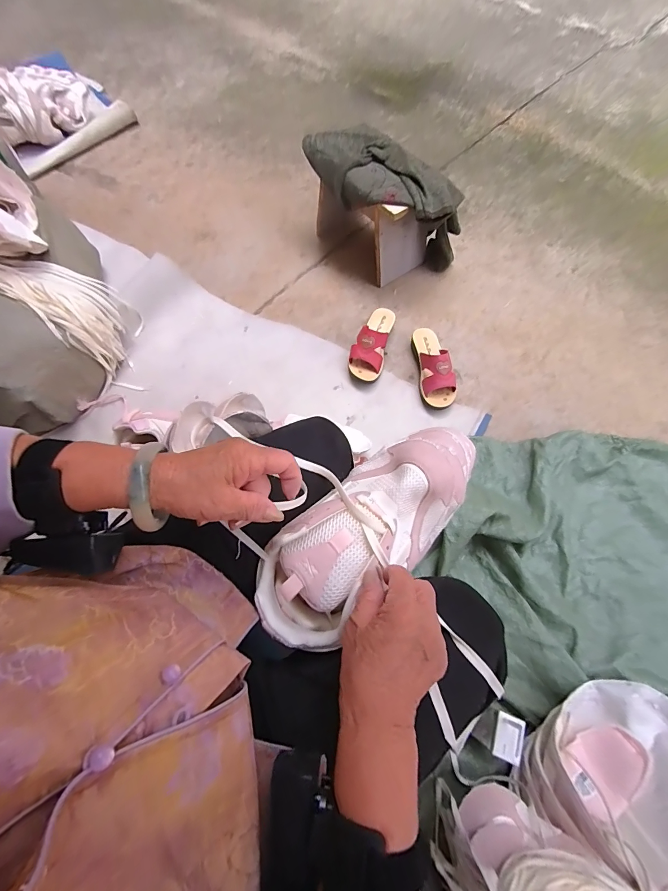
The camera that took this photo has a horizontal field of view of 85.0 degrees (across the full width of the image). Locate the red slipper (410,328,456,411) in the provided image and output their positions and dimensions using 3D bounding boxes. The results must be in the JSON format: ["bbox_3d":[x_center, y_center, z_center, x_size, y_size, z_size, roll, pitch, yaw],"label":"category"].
[{"bbox_3d":[0.246,-0.200,0.891,0.079,0.081,0.222,-5,67,-1],"label":"red slipper"}]

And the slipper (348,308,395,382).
[{"bbox_3d":[0.098,-0.269,0.927,0.084,0.081,0.218,16,68,7],"label":"slipper"}]

